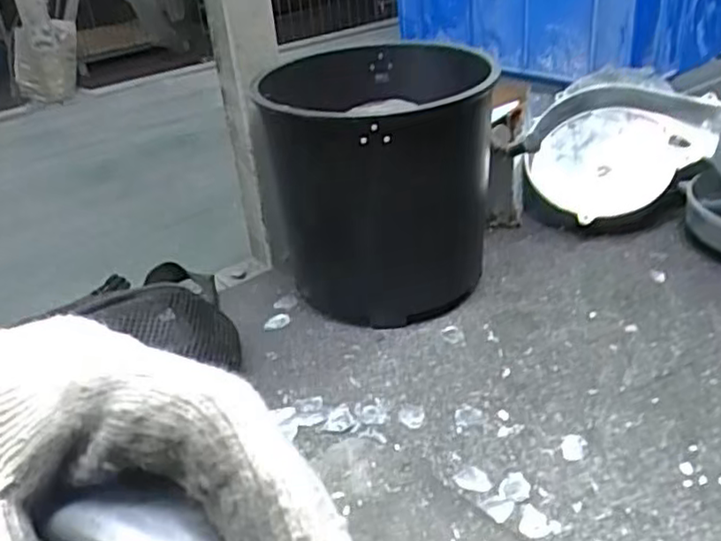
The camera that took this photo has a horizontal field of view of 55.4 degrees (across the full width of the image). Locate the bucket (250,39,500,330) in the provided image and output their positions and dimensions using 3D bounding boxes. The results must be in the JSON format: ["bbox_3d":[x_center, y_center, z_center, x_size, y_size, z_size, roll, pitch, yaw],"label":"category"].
[{"bbox_3d":[0.014,-0.072,0.571,0.172,0.181,0.194,-5,30,1],"label":"bucket"}]

